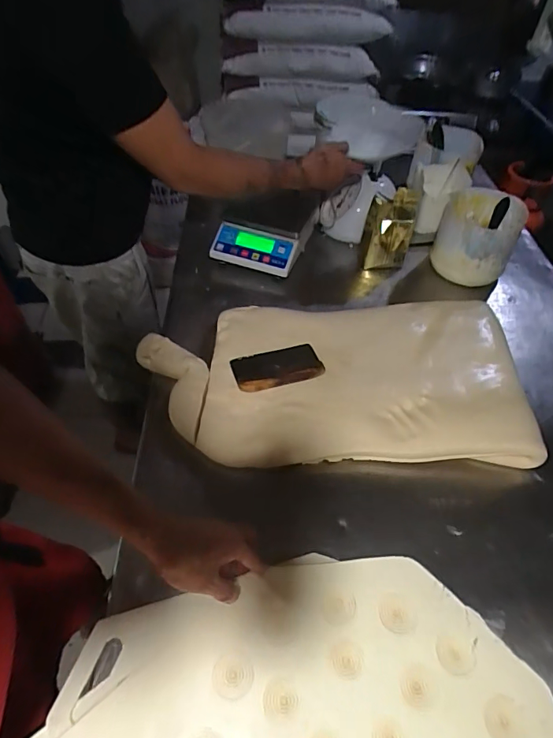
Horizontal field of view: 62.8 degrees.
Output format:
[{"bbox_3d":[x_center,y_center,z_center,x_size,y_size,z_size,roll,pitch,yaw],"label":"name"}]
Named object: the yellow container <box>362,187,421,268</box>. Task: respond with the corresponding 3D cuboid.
[{"bbox_3d":[0.238,-0.299,0.972,0.105,0.166,0.089,15,49,9],"label":"yellow container"}]

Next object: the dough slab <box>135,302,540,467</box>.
[{"bbox_3d":[0.127,0.006,0.767,0.562,0.053,0.347,0,49,-4],"label":"dough slab"}]

